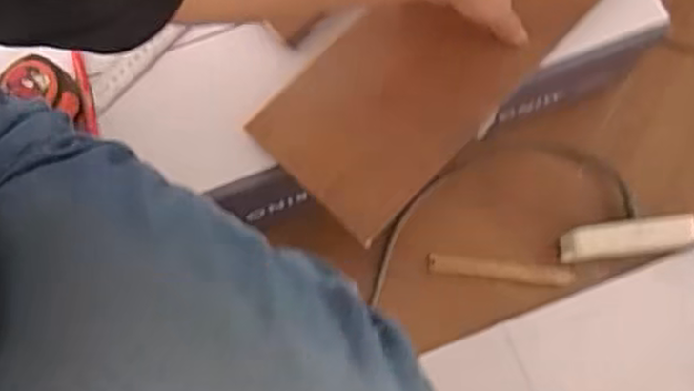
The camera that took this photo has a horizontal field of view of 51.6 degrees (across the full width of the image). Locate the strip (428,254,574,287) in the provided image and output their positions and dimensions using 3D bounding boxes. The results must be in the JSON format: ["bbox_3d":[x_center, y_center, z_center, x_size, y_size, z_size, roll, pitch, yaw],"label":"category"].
[{"bbox_3d":[0.167,0.082,0.781,0.154,0.010,0.020,7,74,0],"label":"strip"}]

